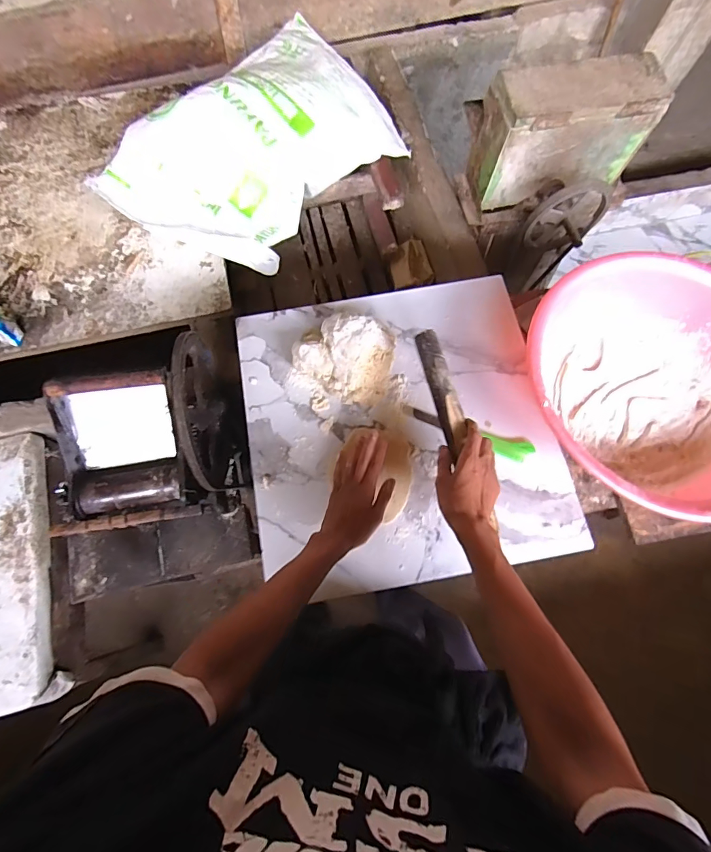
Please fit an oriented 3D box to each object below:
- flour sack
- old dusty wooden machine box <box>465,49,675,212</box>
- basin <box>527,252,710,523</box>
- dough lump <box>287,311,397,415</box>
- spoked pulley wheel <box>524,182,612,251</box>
[{"bbox_3d":[-0.220,-0.661,1.027,0.419,0.201,0.669,38,75,9],"label":"flour sack"},{"bbox_3d":[0.455,-0.653,0.958,0.343,0.221,0.130,-11,73,-6],"label":"old dusty wooden machine box"},{"bbox_3d":[0.464,-0.054,0.668,0.400,0.134,0.387,1,73,-3],"label":"basin"},{"bbox_3d":[-0.024,-0.104,0.703,0.164,0.067,0.153,0,72,-2],"label":"dough lump"},{"bbox_3d":[0.507,-0.475,1.027,0.211,0.200,0.074,-9,74,-32],"label":"spoked pulley wheel"}]

